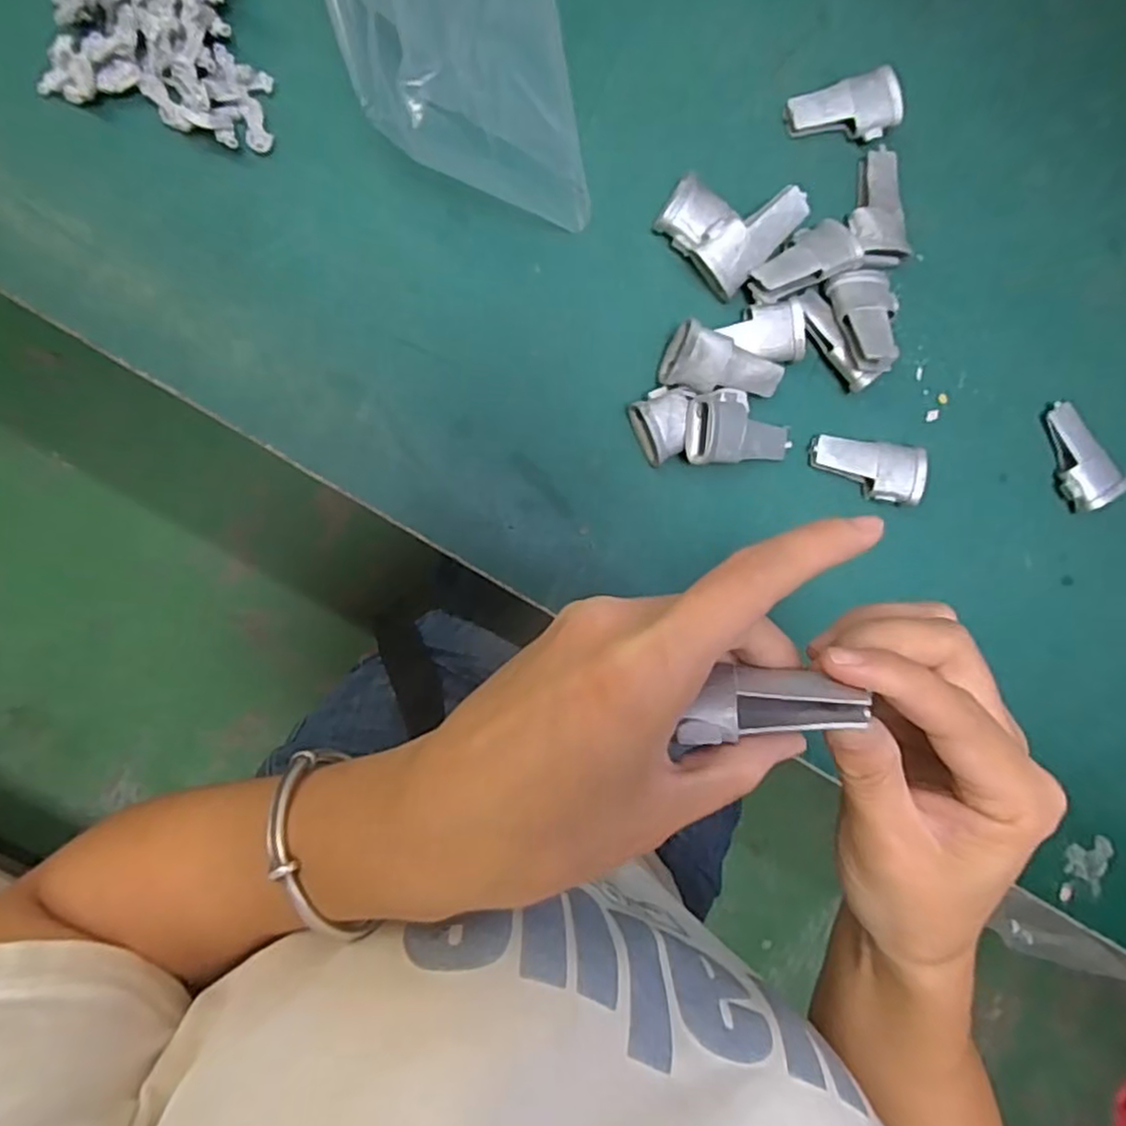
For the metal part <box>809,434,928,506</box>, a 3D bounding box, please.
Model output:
[{"bbox_3d":[0.173,-0.053,0.398,0.063,0.022,0.032,8,87,-9],"label":"metal part"}]

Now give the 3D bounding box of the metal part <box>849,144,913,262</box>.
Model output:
[{"bbox_3d":[0.185,-0.208,0.406,0.038,0.021,0.066,0,88,-10],"label":"metal part"}]

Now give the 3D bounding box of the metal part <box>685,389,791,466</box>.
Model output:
[{"bbox_3d":[0.097,-0.074,0.380,0.063,0.016,0.038,-5,97,-31],"label":"metal part"}]

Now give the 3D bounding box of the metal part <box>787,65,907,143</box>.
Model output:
[{"bbox_3d":[0.162,-0.260,0.402,0.062,0.021,0.034,-20,92,-10],"label":"metal part"}]

